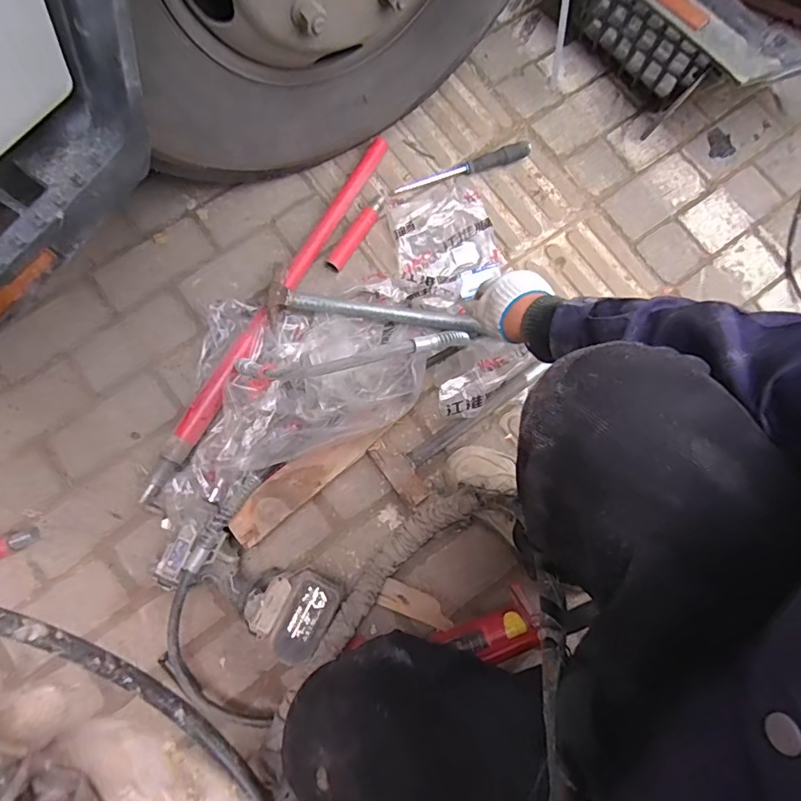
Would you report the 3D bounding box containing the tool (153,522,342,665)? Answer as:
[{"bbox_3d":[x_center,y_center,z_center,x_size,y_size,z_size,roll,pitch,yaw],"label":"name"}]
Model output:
[{"bbox_3d":[-0.210,0.260,0.711,0.246,0.075,0.117,27,78,6],"label":"tool"}]

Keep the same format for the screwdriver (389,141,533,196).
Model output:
[{"bbox_3d":[0.106,-0.412,0.874,0.256,0.030,0.027,-16,78,-4],"label":"screwdriver"}]

